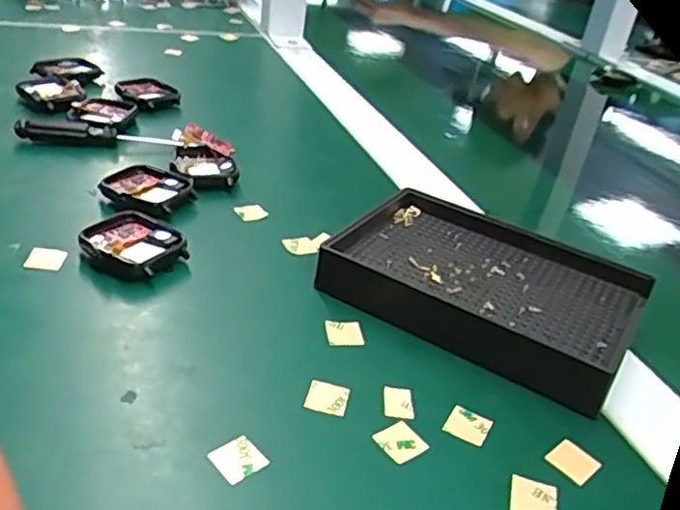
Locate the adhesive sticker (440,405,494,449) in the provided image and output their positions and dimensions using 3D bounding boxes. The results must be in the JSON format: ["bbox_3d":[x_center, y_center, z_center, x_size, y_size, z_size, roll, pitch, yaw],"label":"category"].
[{"bbox_3d":[0.048,0.065,0.246,0.015,0.004,0.015,26,44,20],"label":"adhesive sticker"}]

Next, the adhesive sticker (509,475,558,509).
[{"bbox_3d":[0.066,0.083,0.221,0.016,0.004,0.015,15,40,6],"label":"adhesive sticker"}]

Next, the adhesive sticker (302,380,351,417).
[{"bbox_3d":[-0.005,0.055,0.249,0.016,0.004,0.013,14,31,8],"label":"adhesive sticker"}]

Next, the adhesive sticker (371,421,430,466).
[{"bbox_3d":[0.022,0.068,0.236,0.015,0.004,0.015,-23,51,-30],"label":"adhesive sticker"}]

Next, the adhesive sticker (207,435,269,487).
[{"bbox_3d":[-0.034,0.069,0.220,0.015,0.004,0.015,-25,51,-34],"label":"adhesive sticker"}]

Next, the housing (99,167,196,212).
[{"bbox_3d":[-0.105,-0.038,0.359,0.042,0.007,0.038,15,31,10],"label":"housing"}]

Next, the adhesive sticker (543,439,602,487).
[{"bbox_3d":[0.084,0.075,0.236,0.015,0.004,0.015,-24,45,-33],"label":"adhesive sticker"}]

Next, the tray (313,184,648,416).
[{"bbox_3d":[0.068,0.012,0.311,0.135,0.022,0.093,24,37,26],"label":"tray"}]

